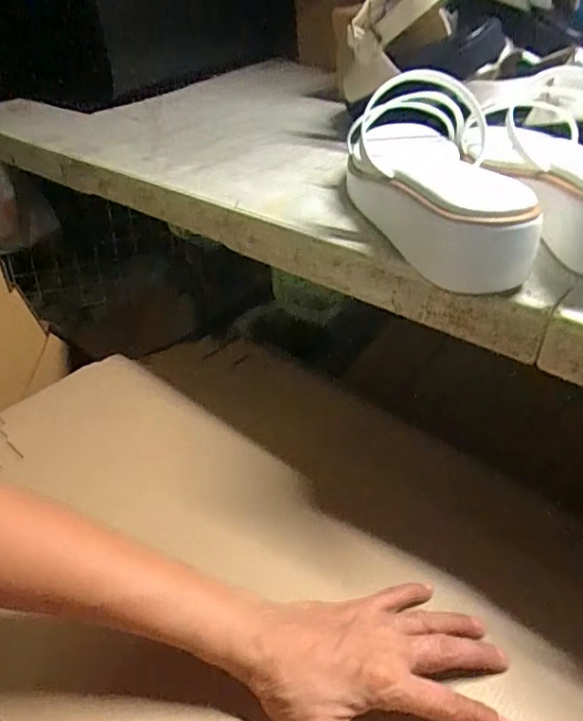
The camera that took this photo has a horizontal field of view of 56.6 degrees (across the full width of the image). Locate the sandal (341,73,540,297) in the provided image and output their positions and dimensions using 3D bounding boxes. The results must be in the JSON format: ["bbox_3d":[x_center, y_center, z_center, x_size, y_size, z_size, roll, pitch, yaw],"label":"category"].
[{"bbox_3d":[0.104,-0.158,0.413,0.108,0.091,0.257,1,37,4],"label":"sandal"}]

